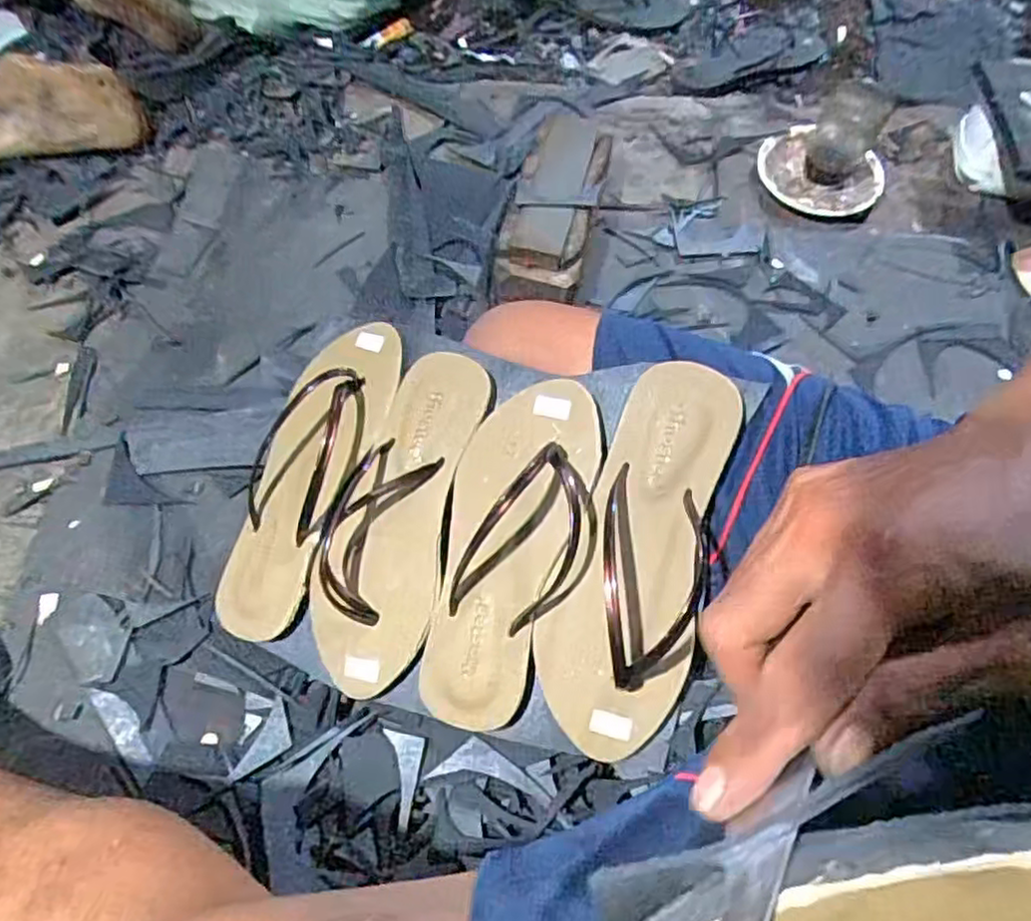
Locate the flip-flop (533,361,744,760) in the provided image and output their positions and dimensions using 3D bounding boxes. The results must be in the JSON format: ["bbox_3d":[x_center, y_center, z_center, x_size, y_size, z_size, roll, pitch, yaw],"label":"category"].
[{"bbox_3d":[0.079,0.059,0.438,0.087,0.035,0.250,16,85,6],"label":"flip-flop"}]

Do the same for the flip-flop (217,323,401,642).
[{"bbox_3d":[-0.159,0.011,0.517,0.080,0.032,0.248,23,87,9],"label":"flip-flop"}]

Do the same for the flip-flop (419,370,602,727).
[{"bbox_3d":[-0.005,0.061,0.461,0.094,0.033,0.235,17,87,6],"label":"flip-flop"}]

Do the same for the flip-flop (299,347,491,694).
[{"bbox_3d":[-0.094,0.038,0.494,0.103,0.032,0.242,17,84,7],"label":"flip-flop"}]

